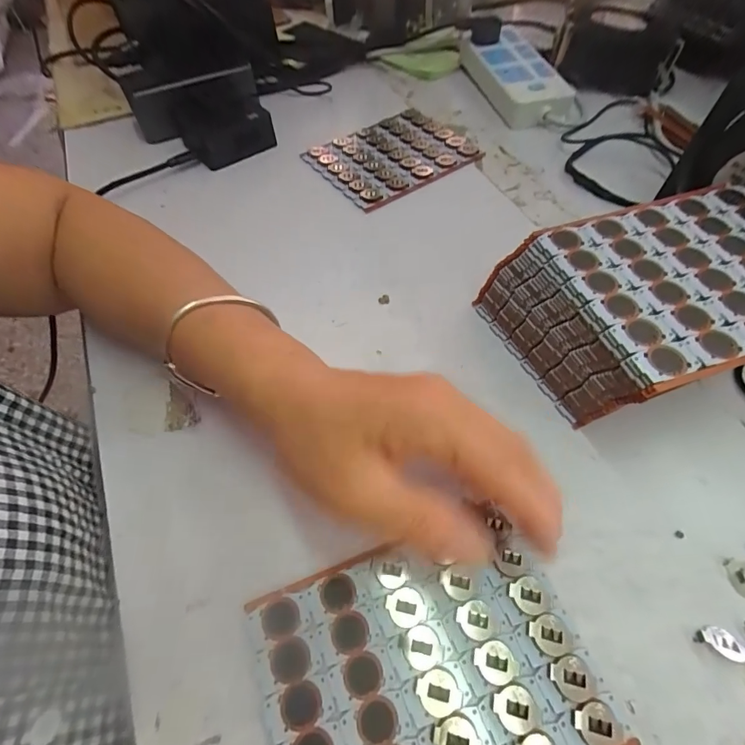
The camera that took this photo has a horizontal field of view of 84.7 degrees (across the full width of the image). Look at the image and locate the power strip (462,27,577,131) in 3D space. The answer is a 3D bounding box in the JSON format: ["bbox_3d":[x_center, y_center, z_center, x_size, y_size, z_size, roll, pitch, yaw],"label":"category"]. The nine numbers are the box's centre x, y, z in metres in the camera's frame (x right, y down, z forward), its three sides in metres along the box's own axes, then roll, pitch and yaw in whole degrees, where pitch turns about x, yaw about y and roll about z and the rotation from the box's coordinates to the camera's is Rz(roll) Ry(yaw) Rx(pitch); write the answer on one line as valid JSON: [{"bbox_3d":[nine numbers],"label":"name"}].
[{"bbox_3d":[0.161,-0.341,0.470,0.079,0.034,0.167,-12,58,-6],"label":"power strip"}]

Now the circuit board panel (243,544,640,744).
[{"bbox_3d":[0.026,0.142,0.192,0.146,0.005,0.114,-18,59,-9],"label":"circuit board panel"}]

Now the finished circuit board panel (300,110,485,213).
[{"bbox_3d":[0.022,-0.220,0.412,0.150,0.013,0.106,-33,62,-17],"label":"finished circuit board panel"}]

